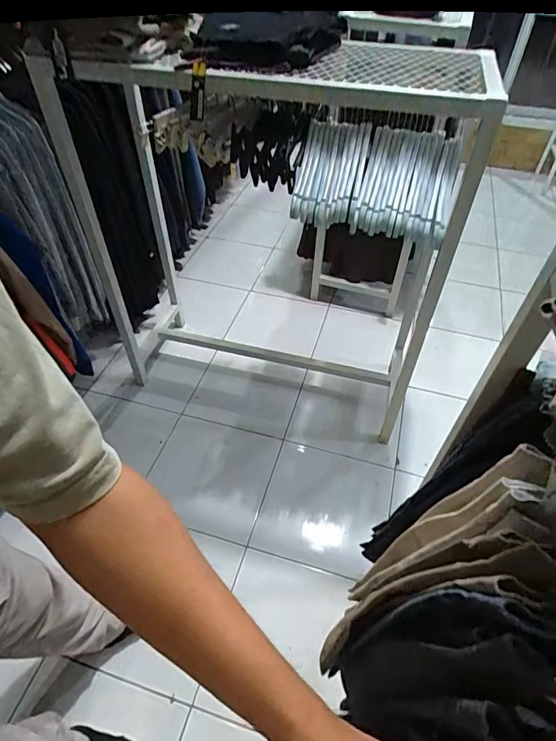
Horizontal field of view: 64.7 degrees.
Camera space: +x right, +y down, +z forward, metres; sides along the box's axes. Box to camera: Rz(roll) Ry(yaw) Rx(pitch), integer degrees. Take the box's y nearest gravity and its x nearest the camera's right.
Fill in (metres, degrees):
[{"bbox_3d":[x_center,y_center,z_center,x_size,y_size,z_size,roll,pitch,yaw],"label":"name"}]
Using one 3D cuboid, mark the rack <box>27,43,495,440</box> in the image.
[{"bbox_3d":[-0.032,-0.378,1.371,1.079,1.080,0.541,15,49,13],"label":"rack"}]

